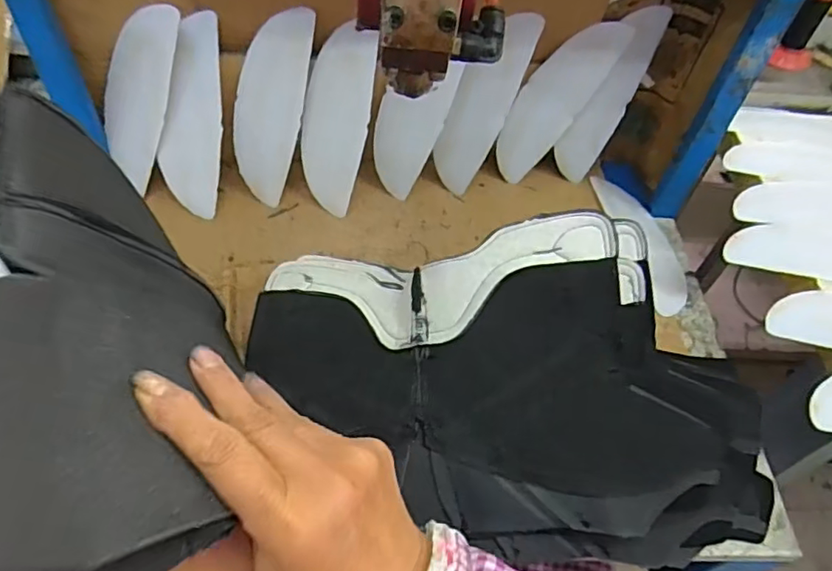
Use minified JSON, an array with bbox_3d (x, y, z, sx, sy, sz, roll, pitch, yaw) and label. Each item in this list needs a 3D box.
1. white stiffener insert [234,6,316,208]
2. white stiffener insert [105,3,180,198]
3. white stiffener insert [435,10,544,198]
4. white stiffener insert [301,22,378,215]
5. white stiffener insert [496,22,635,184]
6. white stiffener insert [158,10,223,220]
[{"bbox_3d":[-0.149,-0.180,0.598,0.066,0.189,0.008,16,21,3],"label":"white stiffener insert"},{"bbox_3d":[-0.275,-0.187,0.577,0.064,0.177,0.012,24,26,4],"label":"white stiffener insert"},{"bbox_3d":[0.067,-0.186,0.616,0.061,0.190,0.008,18,32,-6],"label":"white stiffener insert"},{"bbox_3d":[-0.083,-0.168,0.606,0.066,0.181,0.005,17,19,10],"label":"white stiffener insert"},{"bbox_3d":[0.148,-0.202,0.643,0.066,0.190,0.005,28,28,-15],"label":"white stiffener insert"},{"bbox_3d":[-0.221,-0.167,0.587,0.056,0.190,0.021,10,17,1],"label":"white stiffener insert"}]

